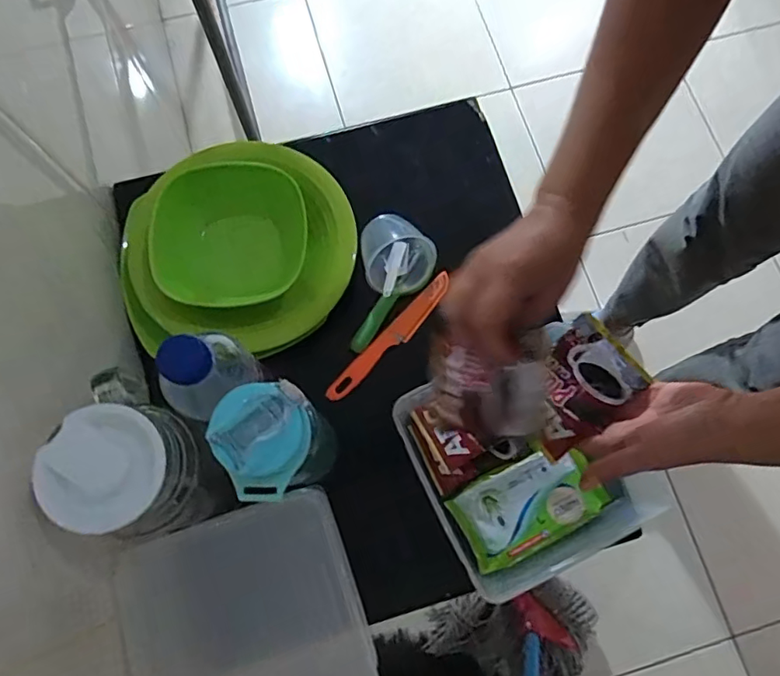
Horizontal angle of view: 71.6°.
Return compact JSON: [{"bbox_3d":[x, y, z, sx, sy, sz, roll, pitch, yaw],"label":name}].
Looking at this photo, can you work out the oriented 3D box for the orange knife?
[{"bbox_3d":[0.004,-0.001,0.570,0.023,0.007,0.180,42,78,10],"label":"orange knife"}]

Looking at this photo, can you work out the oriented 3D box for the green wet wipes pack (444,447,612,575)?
[{"bbox_3d":[0.128,0.155,0.508,0.130,0.015,0.078,-26,77,-7],"label":"green wet wipes pack"}]

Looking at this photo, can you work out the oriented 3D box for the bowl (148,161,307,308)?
[{"bbox_3d":[-0.163,-0.107,0.555,0.145,0.053,0.137,-5,75,-2],"label":"bowl"}]

